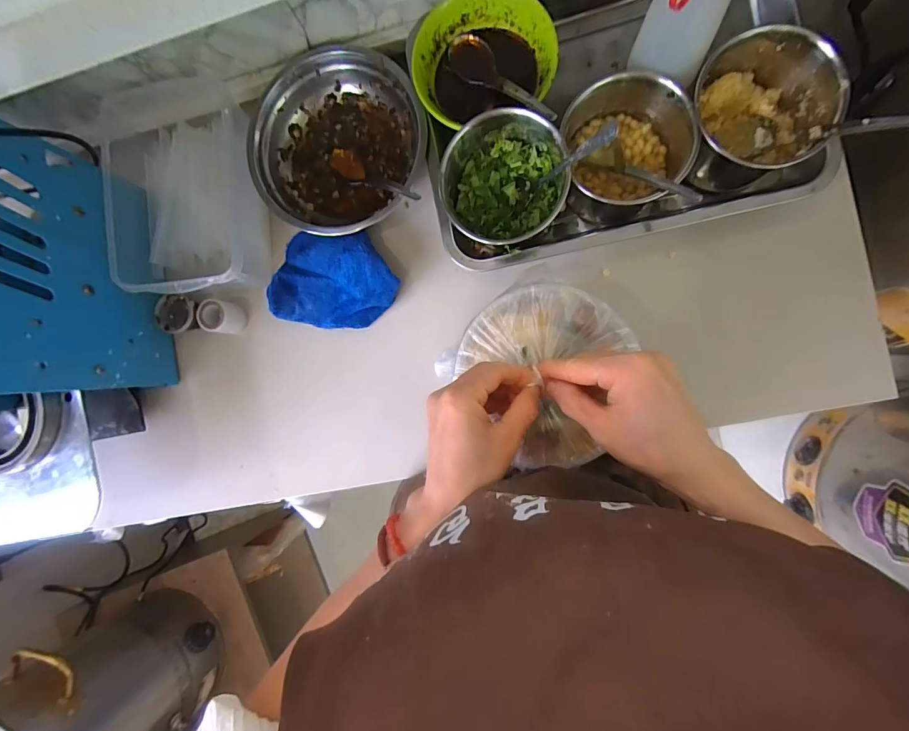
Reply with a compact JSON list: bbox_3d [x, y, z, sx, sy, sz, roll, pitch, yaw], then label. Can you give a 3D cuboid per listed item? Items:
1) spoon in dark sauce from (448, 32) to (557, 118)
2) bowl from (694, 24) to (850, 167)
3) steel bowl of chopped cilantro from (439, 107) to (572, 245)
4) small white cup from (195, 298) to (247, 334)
[{"bbox_3d":[0.050,-0.297,0.446,0.038,0.021,0.157,-42,70,6],"label":"spoon in dark sauce"},{"bbox_3d":[0.290,-0.246,0.394,0.121,0.059,0.100,41,96,6],"label":"bowl"},{"bbox_3d":[0.050,-0.181,0.428,0.117,0.068,0.121,0,91,8],"label":"steel bowl of chopped cilantro"},{"bbox_3d":[-0.279,-0.058,0.508,0.036,0.039,0.038,0,91,8],"label":"small white cup"}]

